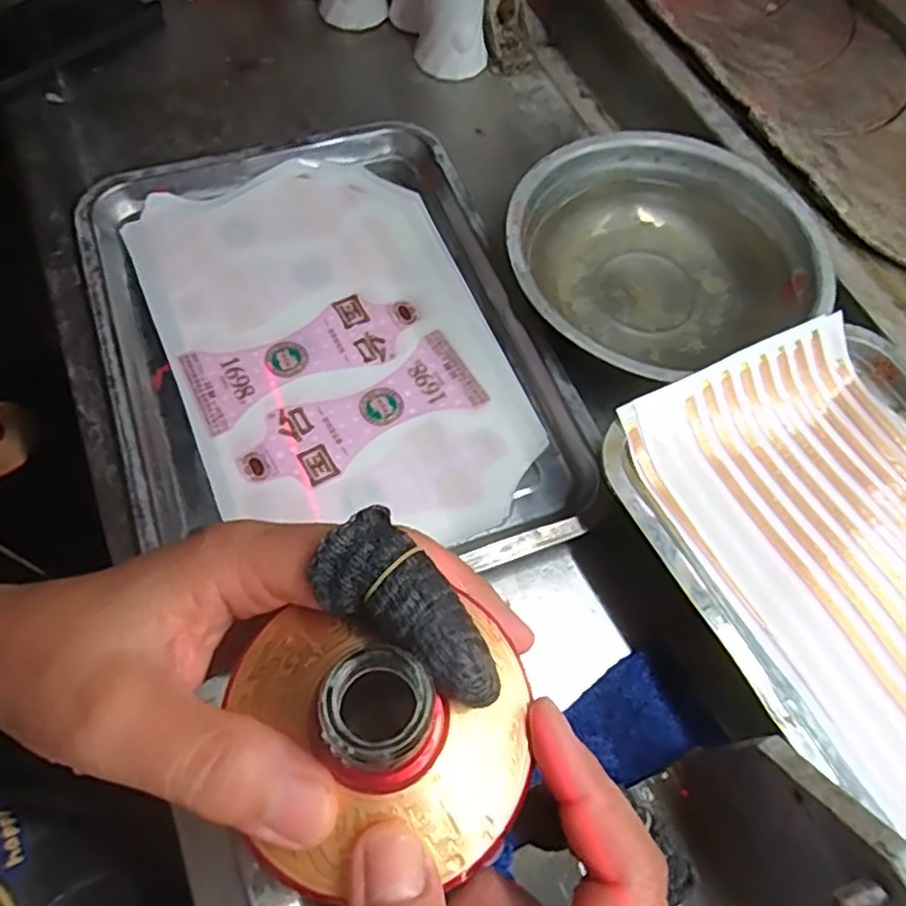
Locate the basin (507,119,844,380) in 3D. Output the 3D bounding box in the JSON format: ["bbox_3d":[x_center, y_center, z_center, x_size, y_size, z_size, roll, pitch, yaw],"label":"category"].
[{"bbox_3d":[0.135,-0.131,0.442,0.194,0.053,0.188,0,64,0],"label":"basin"}]

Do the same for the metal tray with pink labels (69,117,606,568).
[{"bbox_3d":[-0.080,-0.072,0.429,0.251,0.027,0.333,-19,66,-9],"label":"metal tray with pink labels"}]

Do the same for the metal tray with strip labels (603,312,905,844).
[{"bbox_3d":[0.224,0.074,0.328,0.202,0.024,0.297,-23,69,-16],"label":"metal tray with strip labels"}]

